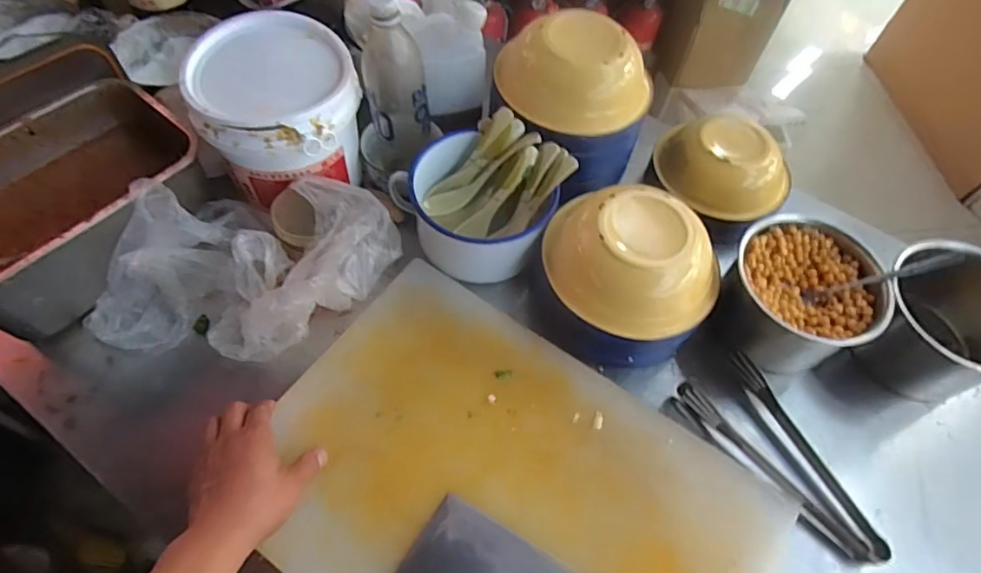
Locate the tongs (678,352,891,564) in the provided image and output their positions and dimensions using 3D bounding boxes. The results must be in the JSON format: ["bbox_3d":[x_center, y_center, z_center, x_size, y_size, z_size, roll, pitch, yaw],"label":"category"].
[{"bbox_3d":[0.309,0.179,0.577,0.111,0.029,0.224,-23,63,-17],"label":"tongs"}]

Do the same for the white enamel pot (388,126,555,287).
[{"bbox_3d":[-0.014,-0.099,0.651,0.146,0.093,0.169,-34,66,-21],"label":"white enamel pot"}]

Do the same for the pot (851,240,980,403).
[{"bbox_3d":[0.502,0.037,0.612,0.141,0.137,0.138,-12,60,-11],"label":"pot"}]

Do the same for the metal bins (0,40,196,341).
[{"bbox_3d":[-0.455,-0.100,0.573,0.196,0.140,0.270,37,64,18],"label":"metal bins"}]

